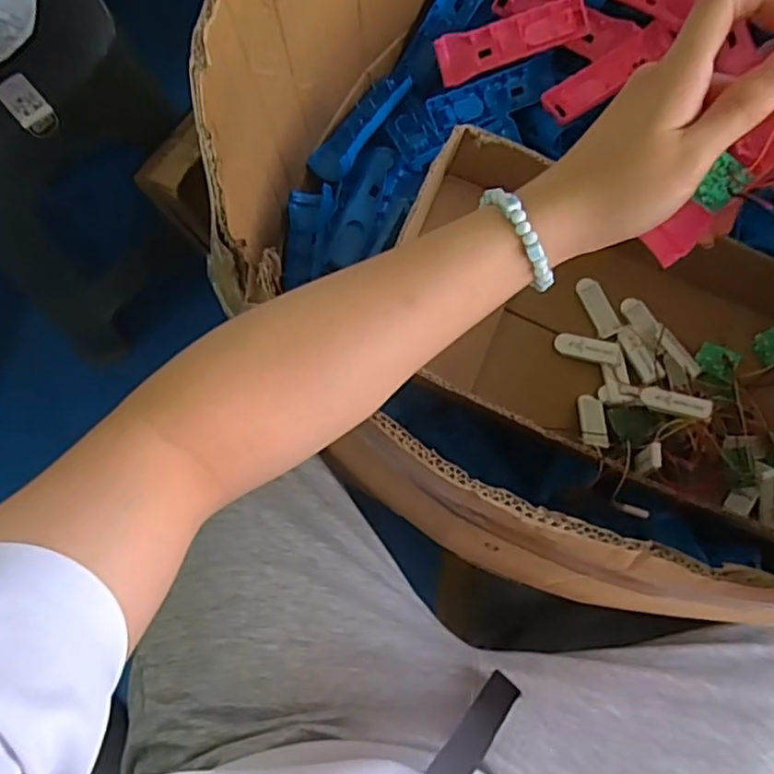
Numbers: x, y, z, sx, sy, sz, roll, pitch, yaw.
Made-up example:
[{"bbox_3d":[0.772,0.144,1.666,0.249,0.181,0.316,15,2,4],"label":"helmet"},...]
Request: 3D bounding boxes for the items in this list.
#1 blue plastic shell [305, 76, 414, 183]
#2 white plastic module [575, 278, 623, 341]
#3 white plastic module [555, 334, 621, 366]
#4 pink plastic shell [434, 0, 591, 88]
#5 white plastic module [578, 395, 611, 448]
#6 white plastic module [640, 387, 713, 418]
[{"bbox_3d":[-0.028,-0.297,0.727,0.050,0.033,0.159,27,77,10],"label":"blue plastic shell"},{"bbox_3d":[0.203,-0.077,0.632,0.024,0.004,0.059,-25,85,7],"label":"white plastic module"},{"bbox_3d":[0.188,-0.037,0.615,0.059,0.014,0.020,15,75,7],"label":"white plastic module"},{"bbox_3d":[0.137,-0.385,0.730,0.164,0.022,0.050,-12,92,14],"label":"pink plastic shell"},{"bbox_3d":[0.185,0.030,0.591,0.023,0.010,0.060,0,48,2],"label":"white plastic module"},{"bbox_3d":[0.256,0.014,0.584,0.057,0.006,0.020,14,74,25],"label":"white plastic module"}]

